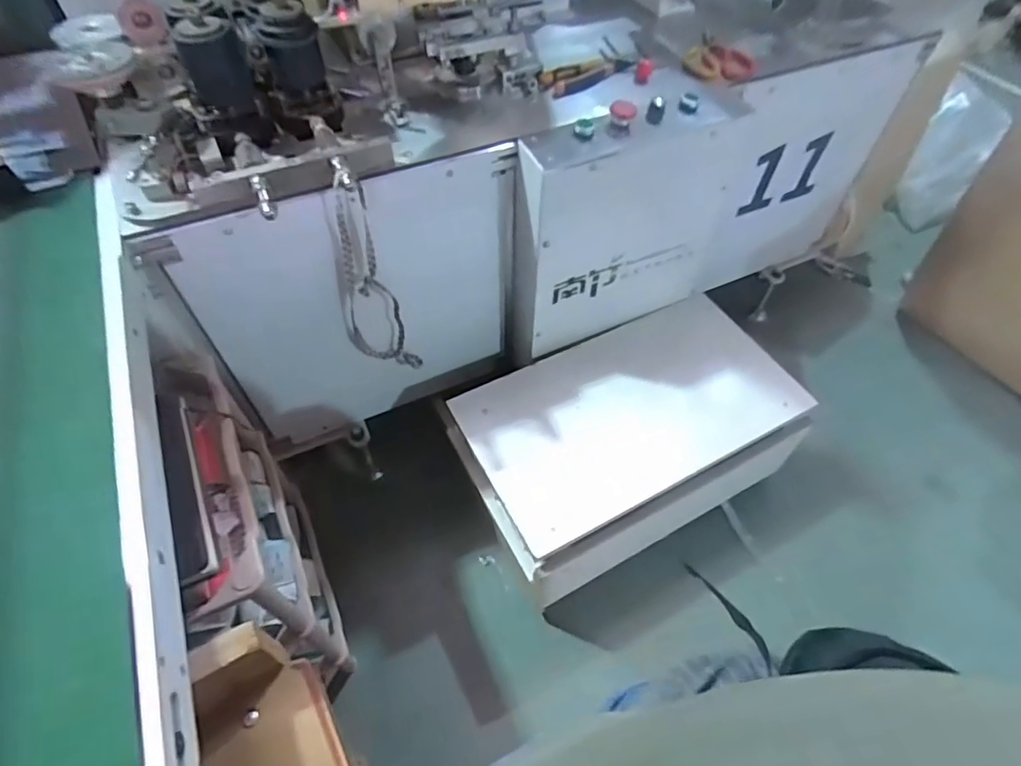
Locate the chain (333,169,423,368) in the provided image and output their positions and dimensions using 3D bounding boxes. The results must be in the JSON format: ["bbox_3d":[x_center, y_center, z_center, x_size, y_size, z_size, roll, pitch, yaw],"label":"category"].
[{"bbox_3d":[-0.197,-0.145,0.812,0.086,0.387,0.042,-19,56,-14],"label":"chain"}]

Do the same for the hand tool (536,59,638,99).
[{"bbox_3d":[0.119,-0.478,0.846,0.156,0.012,0.055,-26,58,-18],"label":"hand tool"}]

